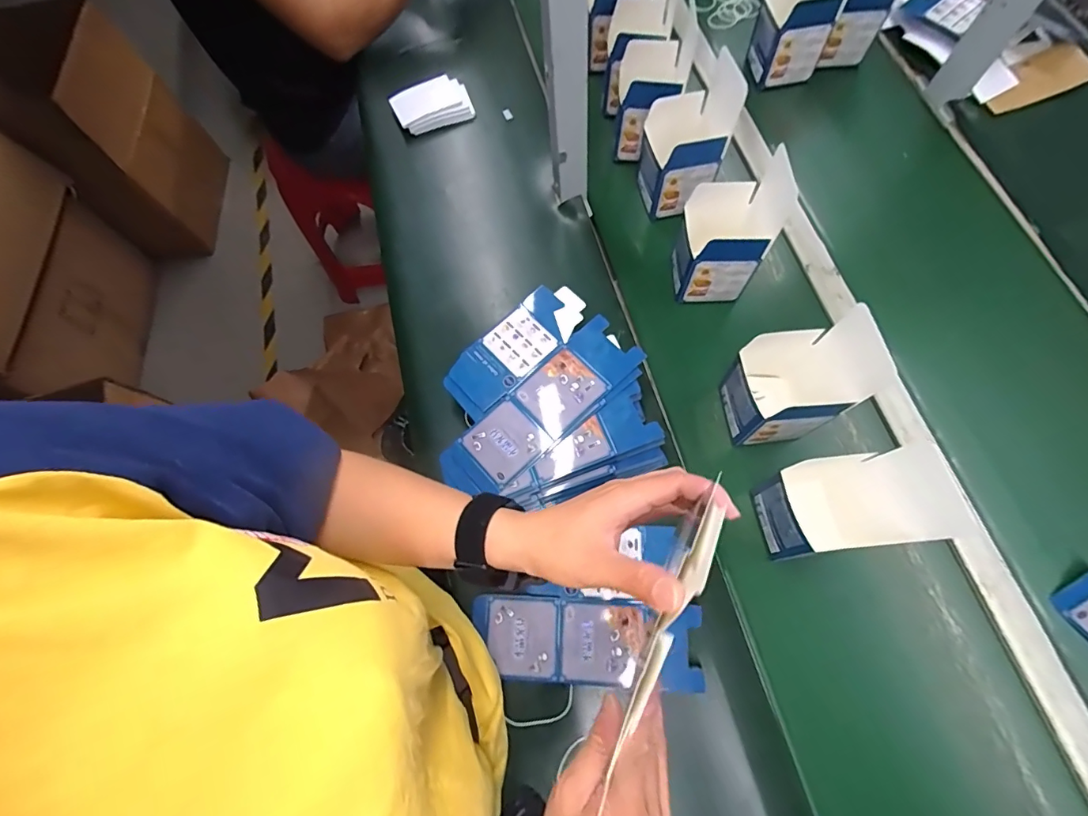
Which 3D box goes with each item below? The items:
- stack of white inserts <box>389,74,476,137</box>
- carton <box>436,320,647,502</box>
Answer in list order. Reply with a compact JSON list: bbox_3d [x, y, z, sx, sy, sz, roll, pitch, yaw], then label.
[{"bbox_3d":[-0.189,-0.510,0.807,0.129,0.048,0.079,-17,62,-5],"label":"stack of white inserts"},{"bbox_3d":[-0.004,0.003,0.551,0.253,0.006,0.083,-41,73,-6],"label":"carton"}]

